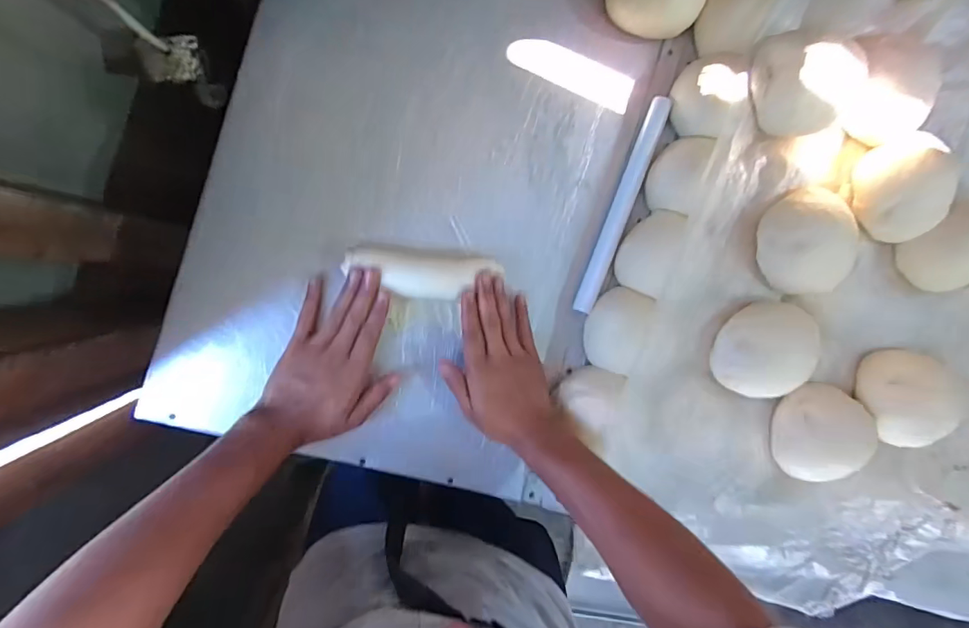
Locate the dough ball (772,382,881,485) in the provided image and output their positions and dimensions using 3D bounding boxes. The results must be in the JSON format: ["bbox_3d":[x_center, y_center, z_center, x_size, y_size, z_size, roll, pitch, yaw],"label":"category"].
[{"bbox_3d":[0.375,0.135,0.524,0.116,0.034,0.105,15,92,-11],"label":"dough ball"}]

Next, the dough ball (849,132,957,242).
[{"bbox_3d":[0.446,-0.133,0.509,0.080,0.051,0.109,-18,97,-8],"label":"dough ball"}]

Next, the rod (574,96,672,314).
[{"bbox_3d":[0.154,-0.120,0.529,0.021,0.013,0.249,20,91,-11],"label":"rod"}]

